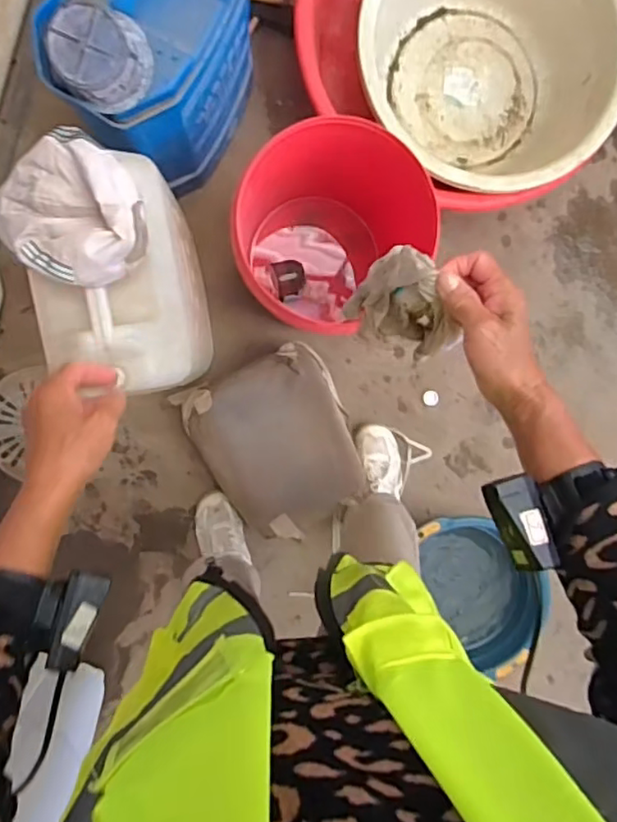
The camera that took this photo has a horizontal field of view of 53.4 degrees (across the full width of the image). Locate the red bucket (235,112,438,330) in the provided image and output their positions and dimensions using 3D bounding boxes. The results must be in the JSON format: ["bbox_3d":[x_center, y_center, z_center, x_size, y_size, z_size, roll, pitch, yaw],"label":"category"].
[{"bbox_3d":[0.015,-0.307,1.066,0.298,0.339,0.273,0,94,-7],"label":"red bucket"}]

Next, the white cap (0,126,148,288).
[{"bbox_3d":[-0.308,-0.259,0.797,0.199,0.099,0.174,39,89,-8],"label":"white cap"}]

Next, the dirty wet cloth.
[{"bbox_3d":[0.085,-0.087,0.542,0.058,0.110,0.094,-44,96,0],"label":"dirty wet cloth"}]

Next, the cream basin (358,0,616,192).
[{"bbox_3d":[0.326,-0.658,1.175,0.455,0.225,0.492,0,94,-7],"label":"cream basin"}]

